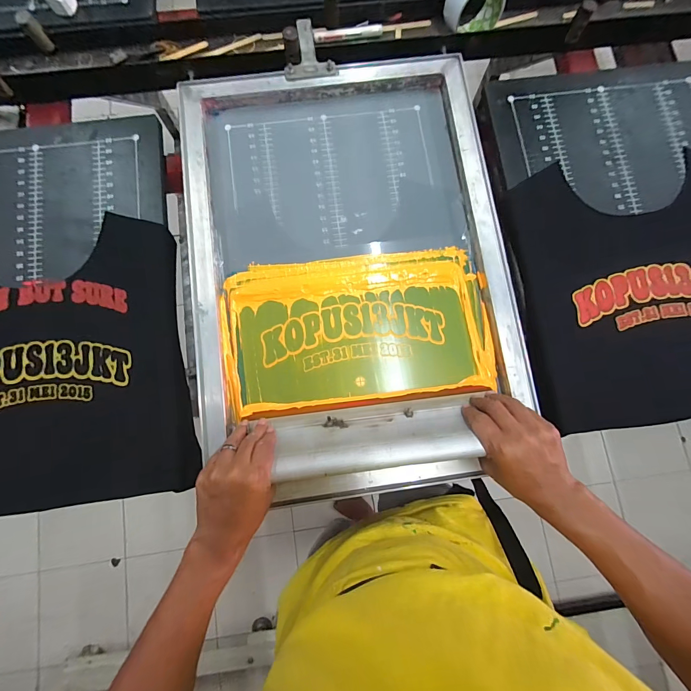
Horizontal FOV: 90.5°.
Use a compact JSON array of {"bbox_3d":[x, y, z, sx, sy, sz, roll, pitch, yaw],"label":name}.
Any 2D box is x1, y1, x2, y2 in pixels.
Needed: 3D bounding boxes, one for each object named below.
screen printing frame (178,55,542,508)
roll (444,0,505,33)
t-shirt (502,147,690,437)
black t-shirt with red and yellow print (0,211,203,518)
[{"bbox_3d":[0.001,-0.146,0.519,0.454,0.037,0.590,-8,82,-3],"label":"screen printing frame"},{"bbox_3d":[0.212,-0.562,0.567,0.091,0.081,0.053,-8,82,-3],"label":"roll"},{"bbox_3d":[0.486,-0.095,0.549,0.409,0.051,0.426,-7,86,4],"label":"t-shirt"},{"bbox_3d":[-0.453,0.036,0.525,0.406,0.057,0.427,-11,82,-2],"label":"black t-shirt with red and yellow print"}]

